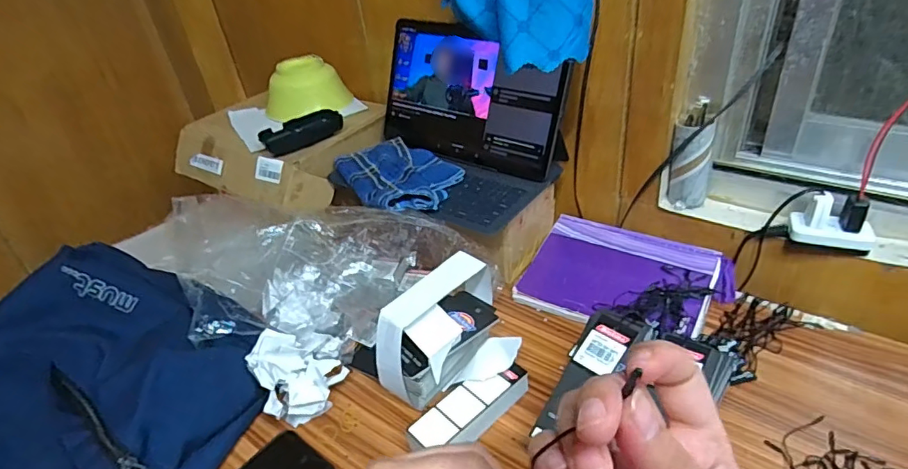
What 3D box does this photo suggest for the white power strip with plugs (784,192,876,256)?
[{"bbox_3d":[0.383,-0.014,0.517,0.070,0.053,0.033,7,37,19],"label":"white power strip with plugs"}]

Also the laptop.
[{"bbox_3d":[-0.014,-0.148,0.636,0.269,0.151,0.183,25,45,37],"label":"laptop"}]

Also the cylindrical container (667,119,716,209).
[{"bbox_3d":[0.275,-0.082,0.592,0.045,0.097,0.036,10,38,23],"label":"cylindrical container"}]

